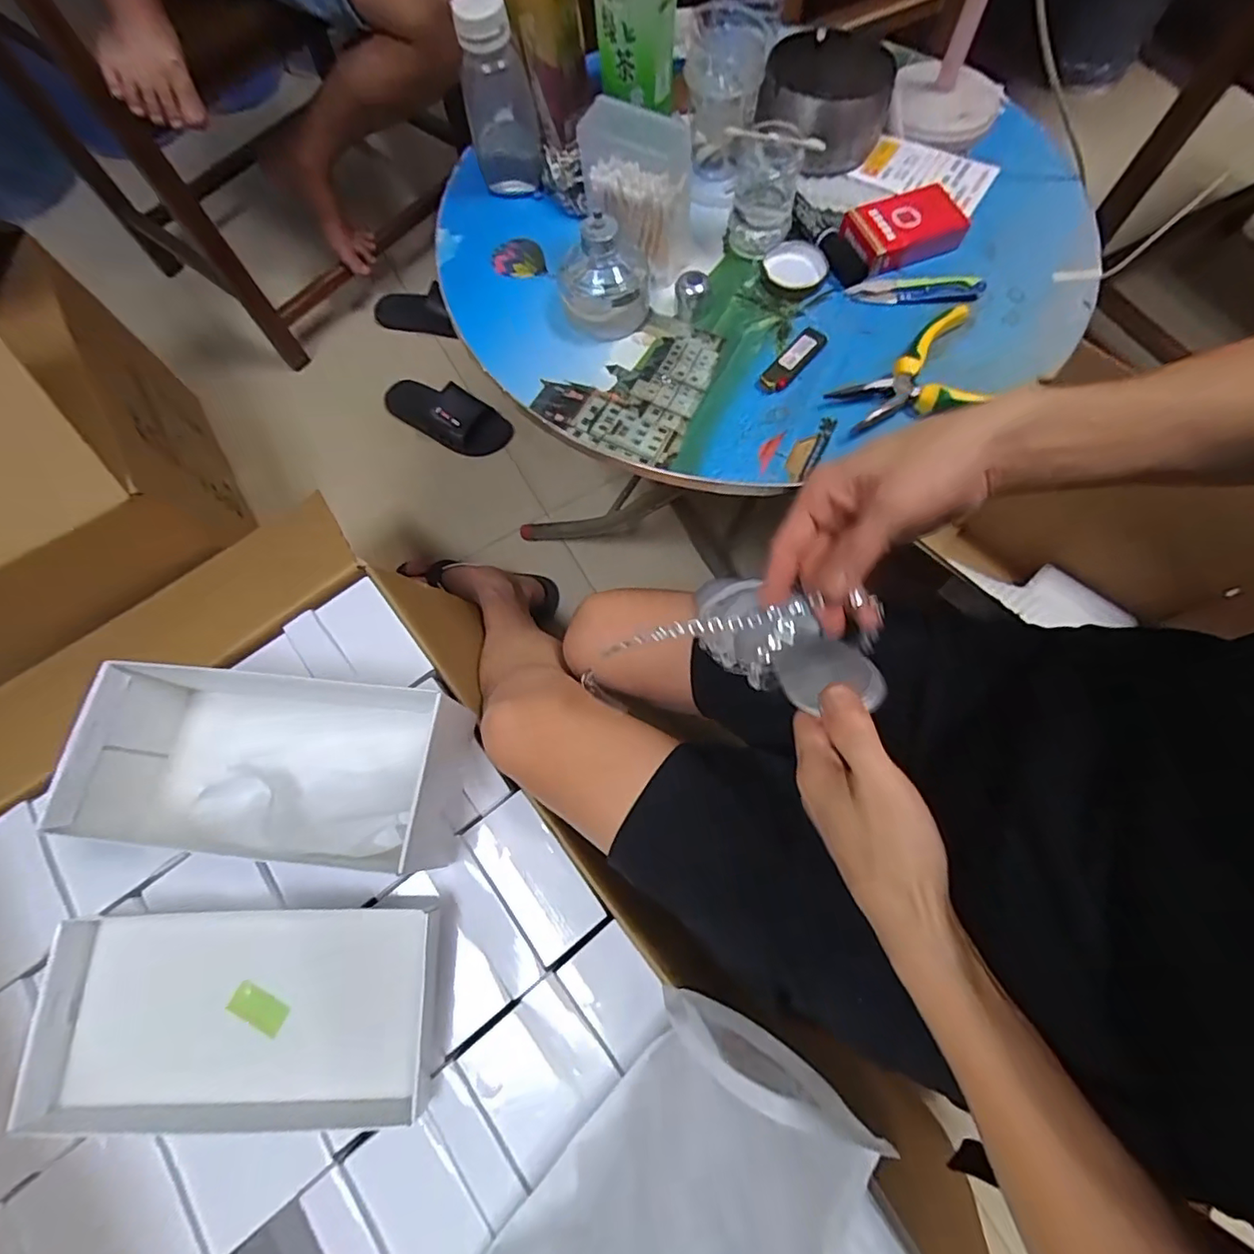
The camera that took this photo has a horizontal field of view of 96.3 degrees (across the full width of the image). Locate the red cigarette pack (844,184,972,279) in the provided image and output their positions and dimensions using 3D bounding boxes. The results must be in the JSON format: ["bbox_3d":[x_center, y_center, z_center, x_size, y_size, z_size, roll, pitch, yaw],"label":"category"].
[{"bbox_3d":[0.235,-0.339,0.478,0.094,0.022,0.056,-20,71,-5],"label":"red cigarette pack"}]

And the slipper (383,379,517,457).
[{"bbox_3d":[-0.325,-0.376,0.998,0.247,0.060,0.092,28,74,11],"label":"slipper"}]

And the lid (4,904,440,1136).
[{"bbox_3d":[-0.311,0.312,0.452,0.304,0.031,0.148,-2,70,1],"label":"lid"}]

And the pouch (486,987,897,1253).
[{"bbox_3d":[0.022,0.405,0.356,0.166,0.121,0.284,34,75,13],"label":"pouch"}]

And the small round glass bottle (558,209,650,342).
[{"bbox_3d":[-0.019,-0.283,0.444,0.072,0.072,0.069,-7,70,-1],"label":"small round glass bottle"}]

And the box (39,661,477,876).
[{"bbox_3d":[-0.304,0.119,0.491,0.304,0.090,0.154,6,71,4],"label":"box"}]

